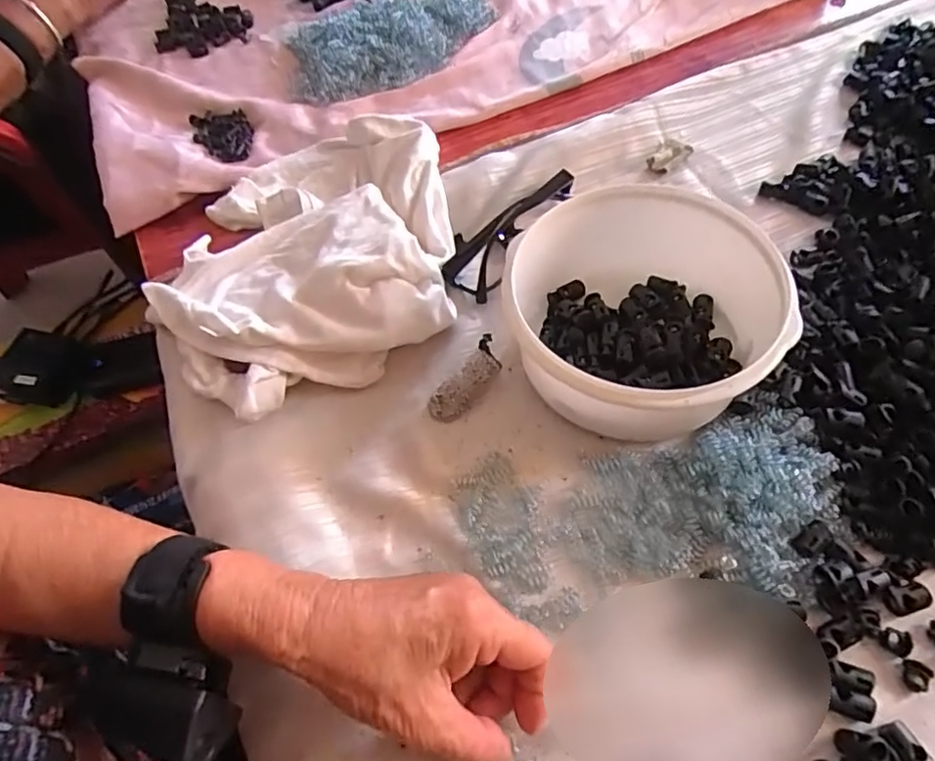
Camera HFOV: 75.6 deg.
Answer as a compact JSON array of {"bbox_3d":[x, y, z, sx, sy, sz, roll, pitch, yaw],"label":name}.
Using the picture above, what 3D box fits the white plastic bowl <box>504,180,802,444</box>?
[{"bbox_3d":[0.106,-0.037,0.375,0.152,0.074,0.158,-2,56,4],"label":"white plastic bowl"}]

